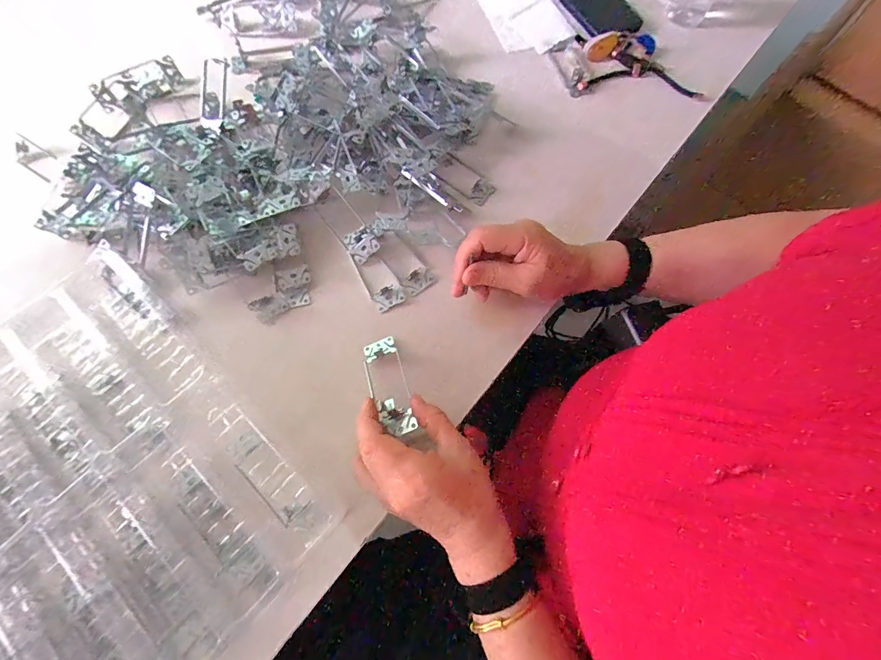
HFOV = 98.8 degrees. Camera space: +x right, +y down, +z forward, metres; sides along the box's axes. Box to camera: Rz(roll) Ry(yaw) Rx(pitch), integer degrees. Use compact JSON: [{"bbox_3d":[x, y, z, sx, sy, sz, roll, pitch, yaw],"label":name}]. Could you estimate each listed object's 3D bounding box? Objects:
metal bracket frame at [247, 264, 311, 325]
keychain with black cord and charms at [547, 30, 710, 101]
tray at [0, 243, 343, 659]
[{"bbox_3d":[-0.171,-0.039,0.412,0.070,0.012,0.044,-34,76,-12],"label":"metal bracket frame"},{"bbox_3d":[0.253,-0.364,0.516,0.191,0.016,0.115,-2,72,-2],"label":"keychain with black cord and charms"},{"bbox_3d":[-0.354,0.195,0.292,0.451,0.059,0.351,-42,77,-14],"label":"tray"}]

